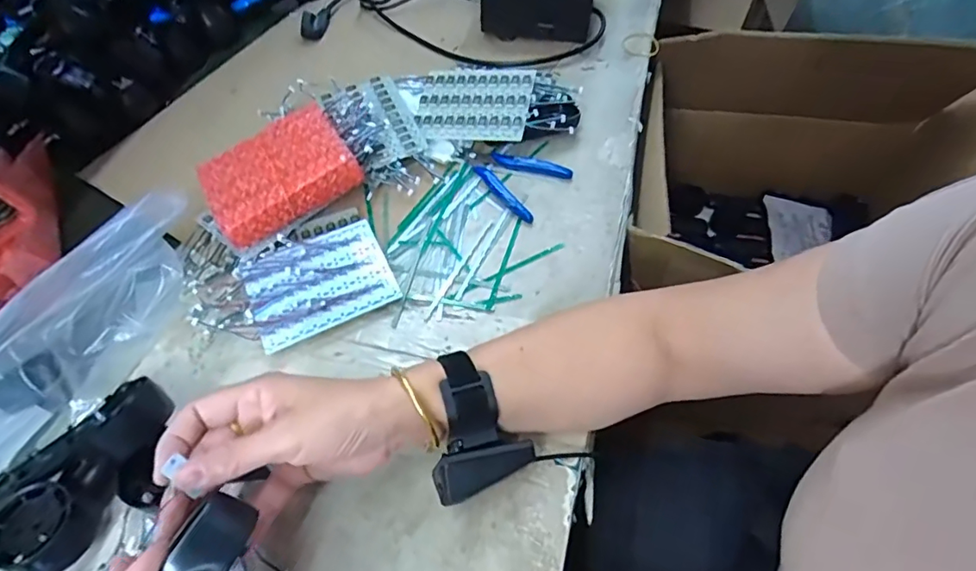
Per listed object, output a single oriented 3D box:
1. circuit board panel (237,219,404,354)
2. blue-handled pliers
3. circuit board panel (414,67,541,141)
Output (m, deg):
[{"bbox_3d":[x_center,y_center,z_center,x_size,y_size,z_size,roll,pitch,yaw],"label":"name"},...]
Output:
[{"bbox_3d":[-0.161,-0.009,0.489,0.127,0.008,0.110,-24,63,-14],"label":"circuit board panel"},{"bbox_3d":[0.020,-0.121,0.555,0.114,0.014,0.077,32,65,22],"label":"blue-handled pliers"},{"bbox_3d":[-0.015,-0.207,0.582,0.128,0.008,0.099,7,67,17],"label":"circuit board panel"}]

